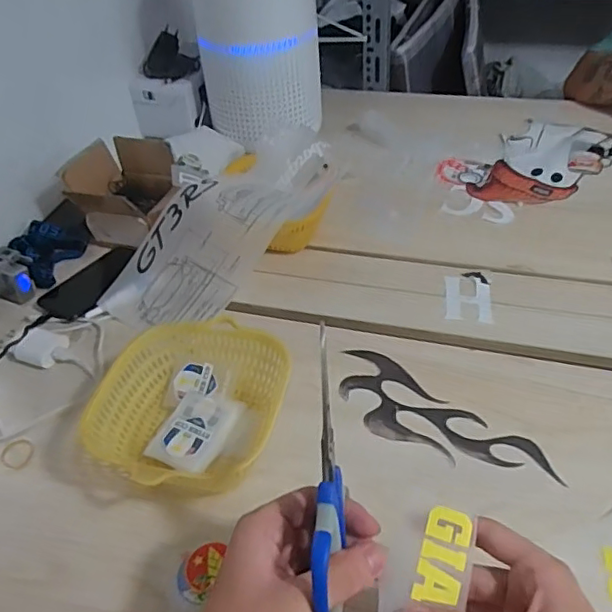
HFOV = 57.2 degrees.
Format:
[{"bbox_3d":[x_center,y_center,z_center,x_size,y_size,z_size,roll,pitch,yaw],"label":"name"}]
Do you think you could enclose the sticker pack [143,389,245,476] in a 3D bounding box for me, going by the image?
[{"bbox_3d":[-0.104,0.116,0.526,0.062,0.015,0.078,12,44,19],"label":"sticker pack"}]

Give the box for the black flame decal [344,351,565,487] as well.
[{"bbox_3d":[0.118,0.111,0.534,0.220,0.004,0.081,30,52,34],"label":"black flame decal"}]

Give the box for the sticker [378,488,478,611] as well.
[{"bbox_3d":[0.073,0.165,0.348,0.050,0.004,0.092,20,58,9],"label":"sticker"}]

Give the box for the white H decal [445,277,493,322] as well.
[{"bbox_3d":[0.194,-0.009,0.668,0.052,0.006,0.073,4,42,11],"label":"white H decal"}]

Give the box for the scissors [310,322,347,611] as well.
[{"bbox_3d":[0.015,0.104,0.342,0.015,0.046,0.179,-1,81,5],"label":"scissors"}]

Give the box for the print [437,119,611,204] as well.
[{"bbox_3d":[0.360,-0.234,0.896,0.280,0.005,0.188,-35,49,-29],"label":"print"}]

